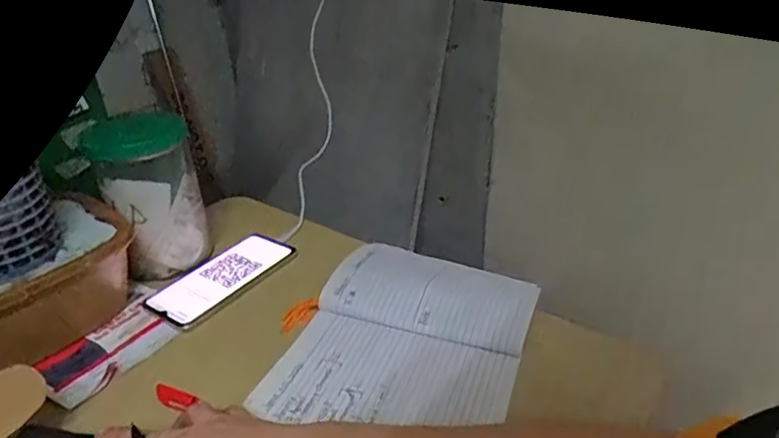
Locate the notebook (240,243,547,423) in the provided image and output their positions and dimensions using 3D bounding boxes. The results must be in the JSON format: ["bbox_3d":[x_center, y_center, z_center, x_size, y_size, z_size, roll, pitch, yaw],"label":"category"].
[{"bbox_3d":[0.021,0.104,0.511,0.193,0.028,0.237,13,39,16],"label":"notebook"}]

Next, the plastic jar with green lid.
[{"bbox_3d":[-0.259,-0.025,0.604,0.097,0.149,0.110,-14,31,-21],"label":"plastic jar with green lid"}]

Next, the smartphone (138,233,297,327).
[{"bbox_3d":[-0.178,0.061,0.593,0.080,0.013,0.153,16,34,30],"label":"smartphone"}]

